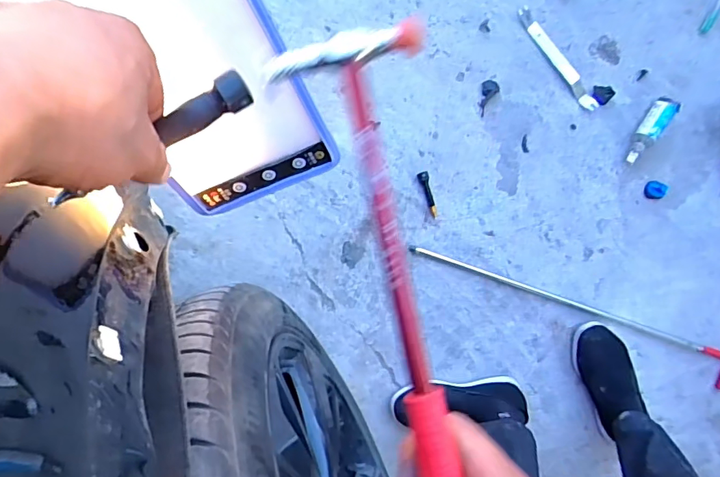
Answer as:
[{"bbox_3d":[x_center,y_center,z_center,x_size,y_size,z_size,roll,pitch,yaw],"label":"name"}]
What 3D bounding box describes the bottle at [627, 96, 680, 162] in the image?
[{"bbox_3d":[0.545,-0.207,0.895,0.044,0.030,0.140,37,92,-5],"label":"bottle"}]

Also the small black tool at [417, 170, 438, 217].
[{"bbox_3d":[0.128,-0.081,0.896,0.018,0.014,0.089,-16,95,-1],"label":"small black tool"}]

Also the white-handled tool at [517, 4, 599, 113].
[{"bbox_3d":[0.370,-0.333,0.886,0.027,0.011,0.224,-37,95,1],"label":"white-handled tool"}]

